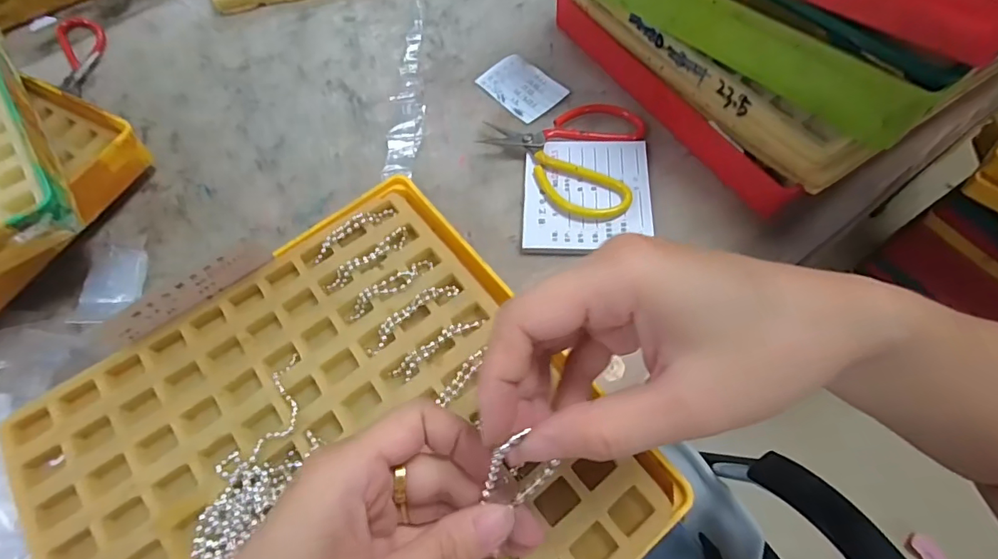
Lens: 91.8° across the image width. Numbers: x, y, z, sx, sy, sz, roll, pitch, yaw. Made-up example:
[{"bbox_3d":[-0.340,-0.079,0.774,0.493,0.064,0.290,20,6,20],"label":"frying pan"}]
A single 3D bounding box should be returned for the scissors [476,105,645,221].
[{"bbox_3d":[0.045,-0.094,0.369,0.117,0.017,0.099,14,65,8],"label":"scissors"}]

